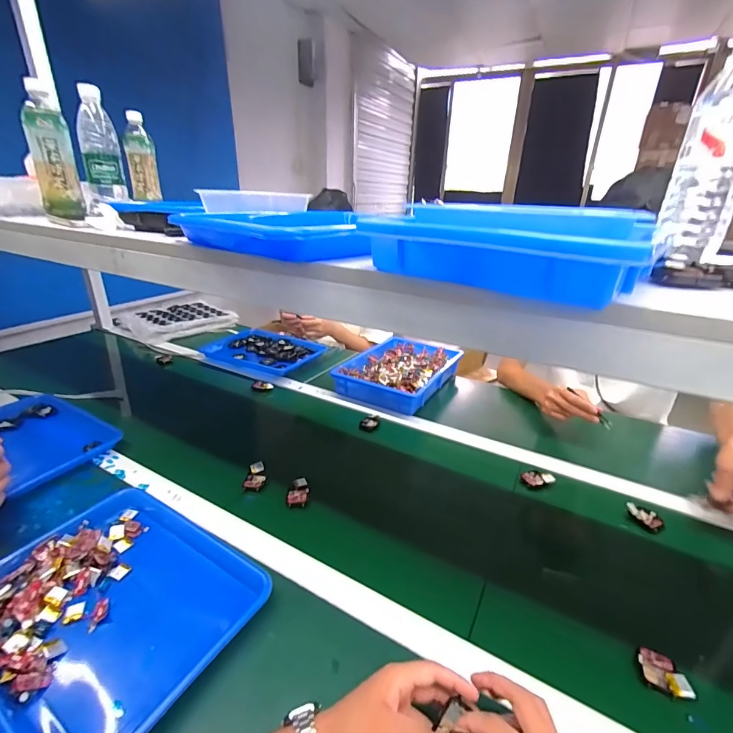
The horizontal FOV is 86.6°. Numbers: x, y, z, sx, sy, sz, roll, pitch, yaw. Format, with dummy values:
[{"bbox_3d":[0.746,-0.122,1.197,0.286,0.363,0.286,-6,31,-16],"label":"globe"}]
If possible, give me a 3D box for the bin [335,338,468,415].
[{"bbox_3d":[0.091,0.011,1.056,0.244,0.059,0.345,15,28,30],"label":"bin"}]

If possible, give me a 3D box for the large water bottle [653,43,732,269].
[{"bbox_3d":[0.366,-0.222,0.408,0.064,0.222,0.059,19,30,36],"label":"large water bottle"}]

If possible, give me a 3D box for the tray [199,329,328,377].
[{"bbox_3d":[-0.313,-0.052,1.175,0.333,0.035,0.220,13,27,27],"label":"tray"}]

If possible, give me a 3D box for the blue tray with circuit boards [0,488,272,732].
[{"bbox_3d":[-0.320,0.293,0.490,0.340,0.037,0.255,15,27,29],"label":"blue tray with circuit boards"}]

